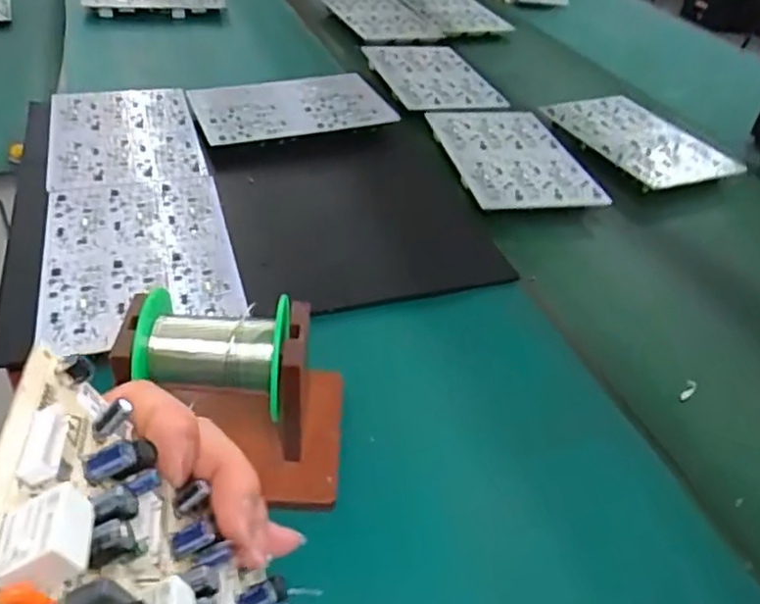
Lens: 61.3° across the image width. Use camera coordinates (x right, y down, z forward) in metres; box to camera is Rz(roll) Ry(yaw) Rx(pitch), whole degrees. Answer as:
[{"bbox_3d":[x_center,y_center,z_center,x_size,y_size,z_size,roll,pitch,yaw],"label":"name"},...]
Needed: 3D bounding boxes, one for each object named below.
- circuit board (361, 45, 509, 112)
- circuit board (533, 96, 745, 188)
[{"bbox_3d":[0.066,-0.301,0.846,0.131,0.012,0.205,-10,42,-19],"label":"circuit board"},{"bbox_3d":[0.300,-0.191,0.747,0.134,0.010,0.191,-19,49,-22],"label":"circuit board"}]

